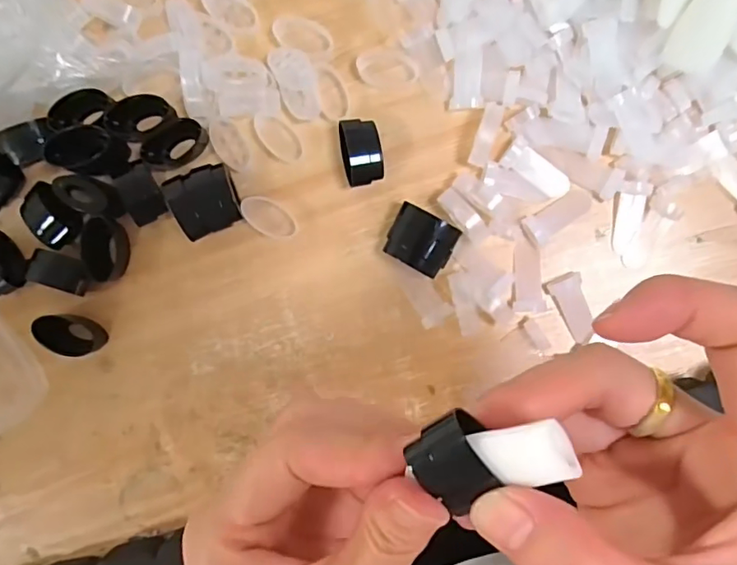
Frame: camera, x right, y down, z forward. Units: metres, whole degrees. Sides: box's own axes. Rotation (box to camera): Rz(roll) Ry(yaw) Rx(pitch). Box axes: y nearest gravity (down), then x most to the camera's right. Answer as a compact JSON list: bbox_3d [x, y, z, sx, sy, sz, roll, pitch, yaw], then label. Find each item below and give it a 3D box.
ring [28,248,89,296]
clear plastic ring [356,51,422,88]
[{"bbox_3d":[-0.167,-0.006,0.287,0.032,0.010,0.019,22,94,0],"label":"ring"},{"bbox_3d":[0.010,-0.115,0.285,0.033,0.004,0.019,3,94,1],"label":"clear plastic ring"}]

